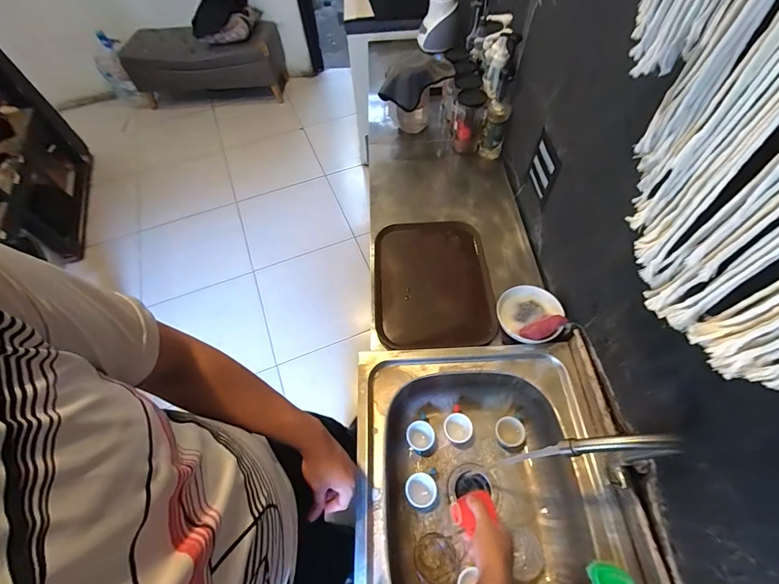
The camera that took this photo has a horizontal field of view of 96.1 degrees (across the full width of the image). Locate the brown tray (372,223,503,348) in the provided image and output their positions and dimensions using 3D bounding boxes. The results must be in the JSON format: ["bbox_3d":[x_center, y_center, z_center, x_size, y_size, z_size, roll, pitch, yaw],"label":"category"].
[{"bbox_3d":[0.116,-0.031,0.945,0.303,0.032,0.394,-3,57,2],"label":"brown tray"}]

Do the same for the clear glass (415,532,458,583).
[{"bbox_3d":[0.094,0.528,0.688,0.085,0.064,0.082,-2,57,2],"label":"clear glass"}]

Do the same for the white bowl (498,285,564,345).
[{"bbox_3d":[0.338,0.054,0.844,0.152,0.040,0.143,-2,57,2],"label":"white bowl"}]

